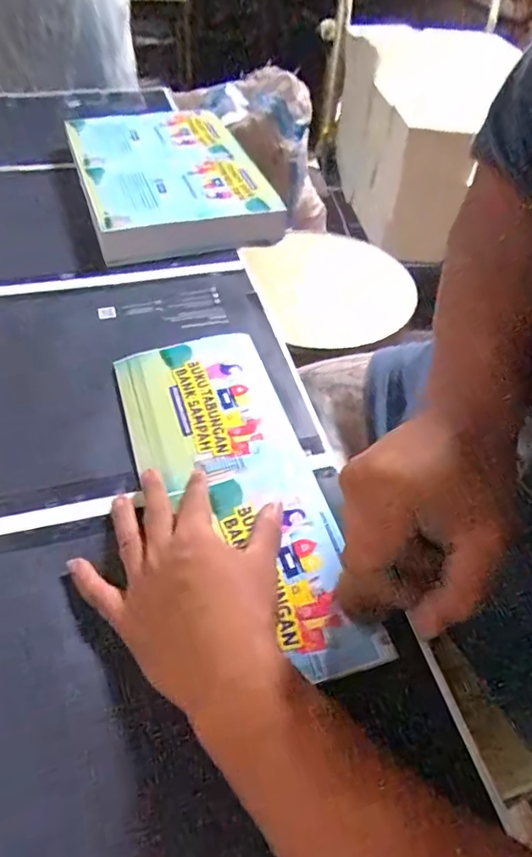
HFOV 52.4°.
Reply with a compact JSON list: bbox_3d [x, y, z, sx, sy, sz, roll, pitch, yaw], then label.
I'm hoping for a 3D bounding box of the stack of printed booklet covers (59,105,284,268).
[{"bbox_3d":[-0.129,-0.336,0.706,0.219,0.048,0.322,-14,51,-15],"label":"stack of printed booklet covers"}]

